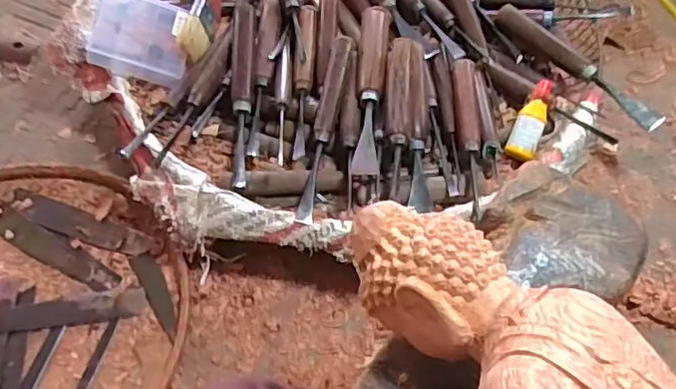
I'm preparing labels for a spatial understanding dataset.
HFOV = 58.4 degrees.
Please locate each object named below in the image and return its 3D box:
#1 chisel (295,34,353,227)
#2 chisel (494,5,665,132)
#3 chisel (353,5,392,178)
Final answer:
[{"bbox_3d":[-0.010,-0.063,0.533,0.019,0.028,0.190,9,58,3],"label":"chisel"},{"bbox_3d":[0.225,-0.124,0.580,0.017,0.022,0.191,-33,65,-21],"label":"chisel"},{"bbox_3d":[0.031,-0.099,0.551,0.026,0.027,0.197,5,58,1],"label":"chisel"}]

